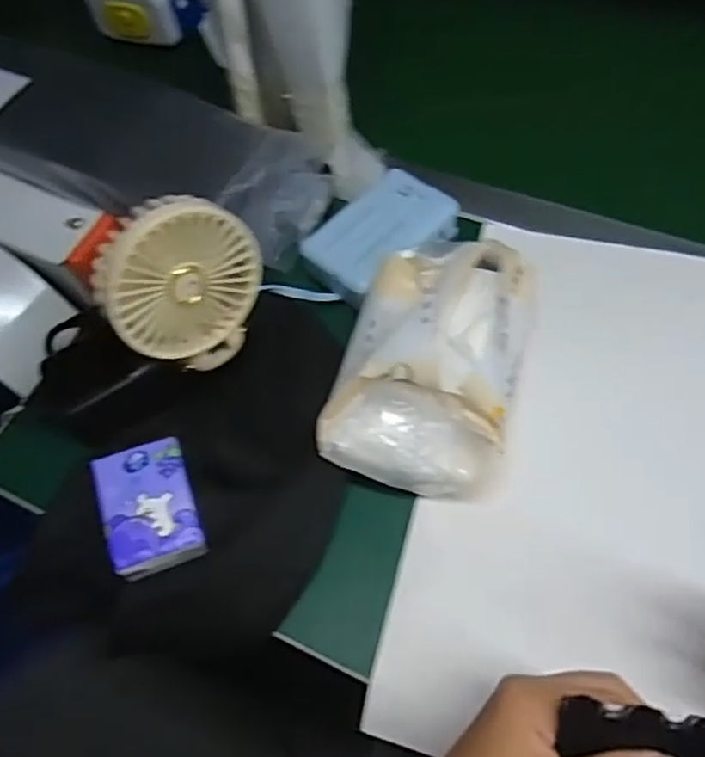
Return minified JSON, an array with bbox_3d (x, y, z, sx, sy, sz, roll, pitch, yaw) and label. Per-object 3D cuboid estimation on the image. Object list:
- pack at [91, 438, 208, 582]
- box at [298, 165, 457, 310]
[{"bbox_3d":[-0.125,0.079,0.422,0.054,0.017,0.076,-20,61,-7],"label":"pack"},{"bbox_3d":[0.020,-0.108,0.520,0.072,0.026,0.113,38,69,22],"label":"box"}]

